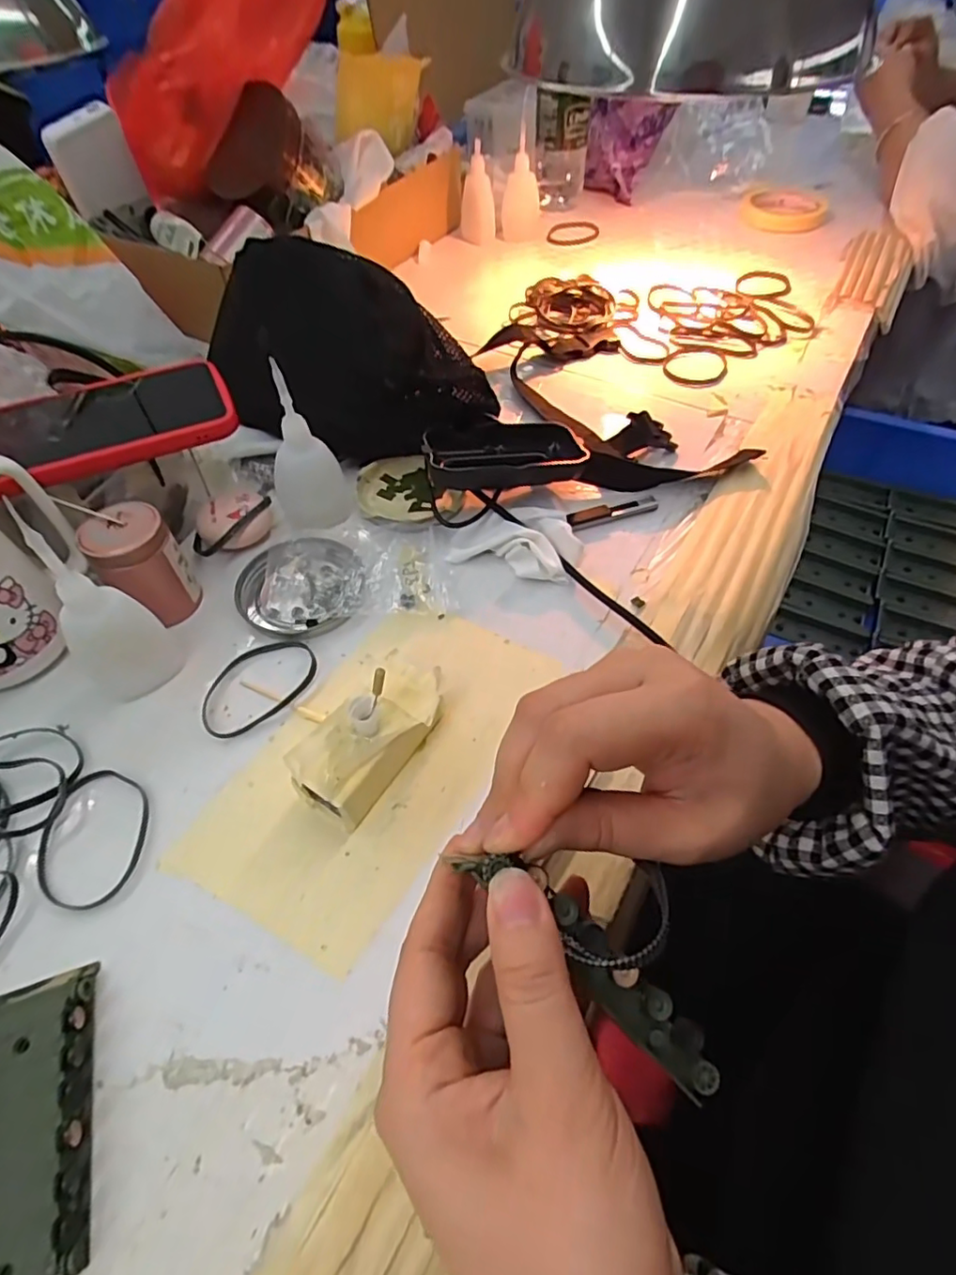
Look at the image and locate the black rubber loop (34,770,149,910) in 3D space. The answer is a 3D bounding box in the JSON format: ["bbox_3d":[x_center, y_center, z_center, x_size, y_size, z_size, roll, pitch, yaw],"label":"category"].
[{"bbox_3d":[-0.187,0.095,0.289,0.047,0.005,0.066,-2,54,-1],"label":"black rubber loop"}]

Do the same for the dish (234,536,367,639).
[{"bbox_3d":[-0.110,-0.034,0.378,0.079,0.009,0.077,0,54,0],"label":"dish"}]

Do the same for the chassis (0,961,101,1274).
[{"bbox_3d":[-0.169,0.179,0.222,0.045,0.015,0.095,-14,55,-10],"label":"chassis"}]

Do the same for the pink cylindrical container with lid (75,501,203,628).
[{"bbox_3d":[-0.197,-0.041,0.354,0.045,0.064,0.044,0,54,0],"label":"pink cylindrical container with lid"}]

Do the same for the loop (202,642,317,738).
[{"bbox_3d":[-0.125,0.026,0.340,0.069,0.004,0.048,-32,59,-21],"label":"loop"}]

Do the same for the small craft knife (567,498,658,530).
[{"bbox_3d":[0.094,-0.087,0.417,0.068,0.004,0.014,-14,71,-14],"label":"small craft knife"}]

